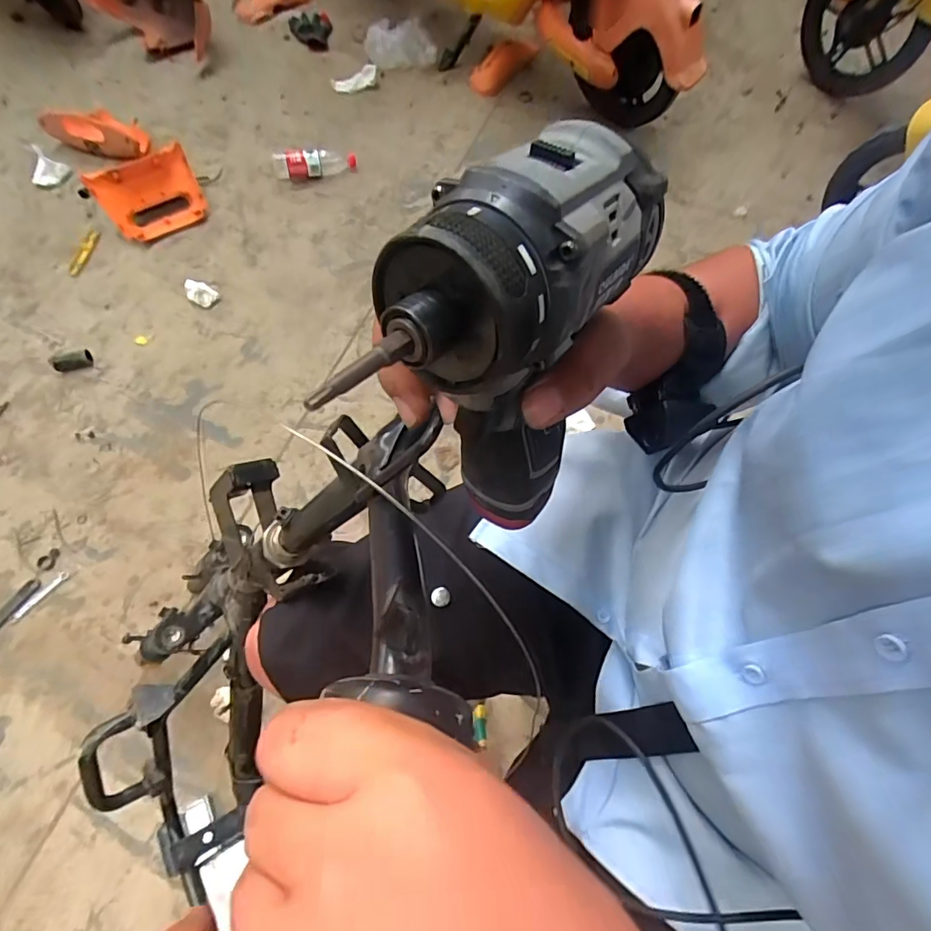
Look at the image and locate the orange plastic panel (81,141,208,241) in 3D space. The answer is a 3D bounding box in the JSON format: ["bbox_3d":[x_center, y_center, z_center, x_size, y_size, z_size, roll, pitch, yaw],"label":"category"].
[{"bbox_3d":[-0.774,-0.661,1.244,0.235,0.136,0.118,-24,67,-10],"label":"orange plastic panel"}]

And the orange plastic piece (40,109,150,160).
[{"bbox_3d":[-0.987,-0.883,1.364,0.271,0.089,0.066,11,66,3],"label":"orange plastic piece"}]

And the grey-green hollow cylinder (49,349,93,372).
[{"bbox_3d":[-0.864,-0.232,1.120,0.074,0.029,0.042,-17,67,-9],"label":"grey-green hollow cylinder"}]

